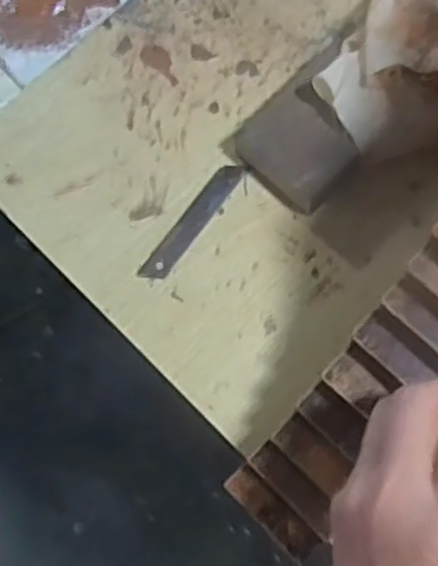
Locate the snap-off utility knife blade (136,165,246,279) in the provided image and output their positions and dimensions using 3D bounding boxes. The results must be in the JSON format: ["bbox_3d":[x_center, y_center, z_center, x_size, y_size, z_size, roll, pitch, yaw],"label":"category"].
[{"bbox_3d":[-0.017,-0.041,0.509,0.017,0.004,0.097,33,78,16],"label":"snap-off utility knife blade"}]

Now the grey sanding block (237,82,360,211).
[{"bbox_3d":[0.052,-0.086,0.501,0.055,0.035,0.069,-40,72,-8],"label":"grey sanding block"}]

